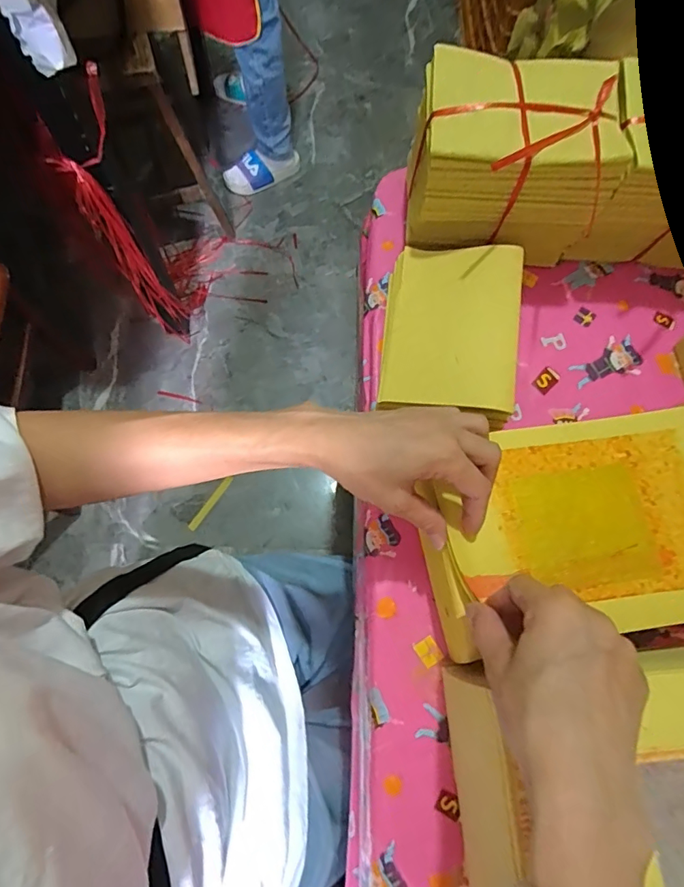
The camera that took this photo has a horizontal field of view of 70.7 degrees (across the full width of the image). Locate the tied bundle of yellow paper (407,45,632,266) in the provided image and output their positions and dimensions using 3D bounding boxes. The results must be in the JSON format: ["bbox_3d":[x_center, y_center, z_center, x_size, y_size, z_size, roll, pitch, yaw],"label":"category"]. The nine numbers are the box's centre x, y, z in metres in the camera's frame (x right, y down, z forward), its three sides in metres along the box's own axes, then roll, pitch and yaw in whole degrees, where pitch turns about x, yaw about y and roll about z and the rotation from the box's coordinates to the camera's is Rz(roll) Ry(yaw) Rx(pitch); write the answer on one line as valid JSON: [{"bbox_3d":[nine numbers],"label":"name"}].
[{"bbox_3d":[0.155,-0.263,0.457,0.165,0.124,0.114,0,72,-2],"label":"tied bundle of yellow paper"}]

